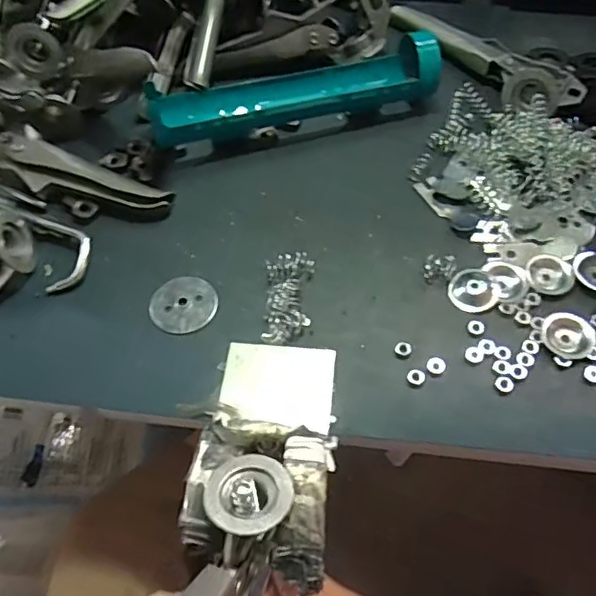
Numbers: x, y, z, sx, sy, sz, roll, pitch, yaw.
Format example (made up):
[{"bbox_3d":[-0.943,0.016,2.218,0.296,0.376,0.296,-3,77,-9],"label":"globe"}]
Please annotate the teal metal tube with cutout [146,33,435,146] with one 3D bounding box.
[{"bbox_3d":[-0.001,-0.175,0.478,0.242,0.049,0.066,-13,58,-5],"label":"teal metal tube with cutout"}]

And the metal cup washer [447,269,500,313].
[{"bbox_3d":[0.125,-0.007,0.397,0.033,0.004,0.037,17,60,14],"label":"metal cup washer"}]

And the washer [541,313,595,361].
[{"bbox_3d":[0.181,0.025,0.373,0.033,0.006,0.034,-1,57,2],"label":"washer"}]

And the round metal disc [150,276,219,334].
[{"bbox_3d":[-0.082,0.005,0.404,0.046,0.005,0.045,-1,57,2],"label":"round metal disc"}]

